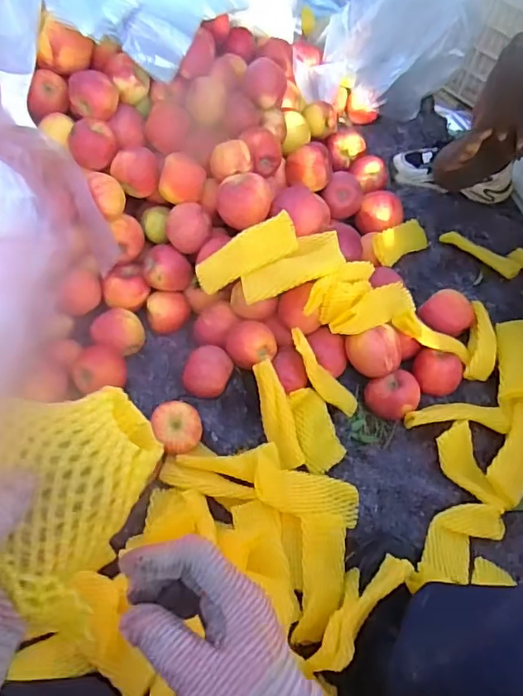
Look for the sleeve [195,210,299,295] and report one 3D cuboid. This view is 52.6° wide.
[{"bbox_3d":[-0.024,-0.151,0.851,0.172,0.011,0.063,-29,109,4],"label":"sleeve"}]

